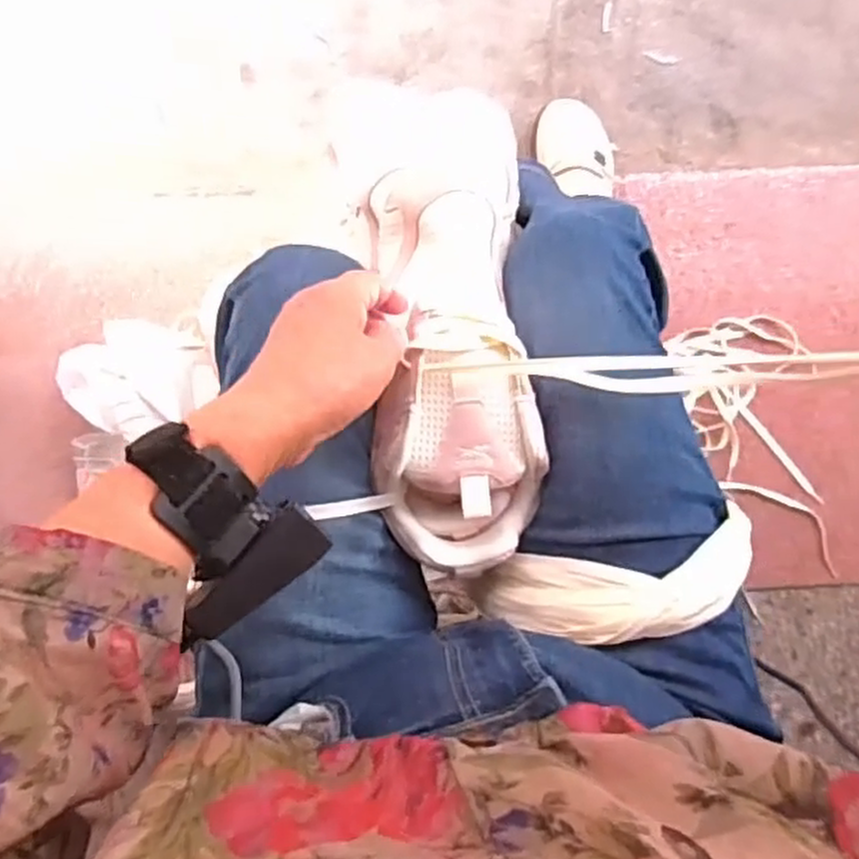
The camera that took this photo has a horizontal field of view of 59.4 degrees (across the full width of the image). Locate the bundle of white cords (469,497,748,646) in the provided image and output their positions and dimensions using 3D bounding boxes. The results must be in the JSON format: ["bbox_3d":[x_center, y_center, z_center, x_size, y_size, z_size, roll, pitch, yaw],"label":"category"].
[{"bbox_3d":[0.115,0.091,0.449,0.168,0.068,0.056,-12,91,0],"label":"bundle of white cords"}]

